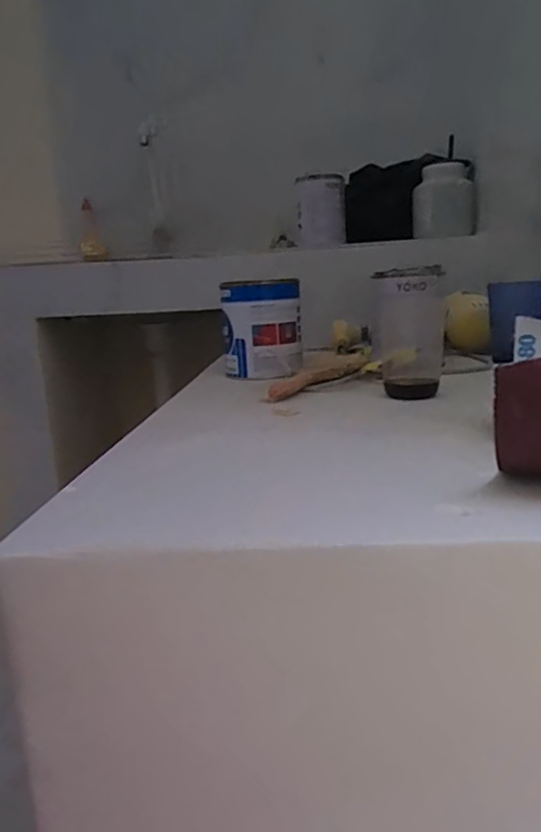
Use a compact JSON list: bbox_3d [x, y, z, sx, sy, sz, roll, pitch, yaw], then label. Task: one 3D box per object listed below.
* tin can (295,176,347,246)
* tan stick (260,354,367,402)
[{"bbox_3d":[0.099,-0.399,1.143,0.097,0.124,0.082,-1,13,10],"label":"tin can"},{"bbox_3d":[0.059,-0.050,0.684,0.028,0.022,0.181,8,17,39],"label":"tan stick"}]

